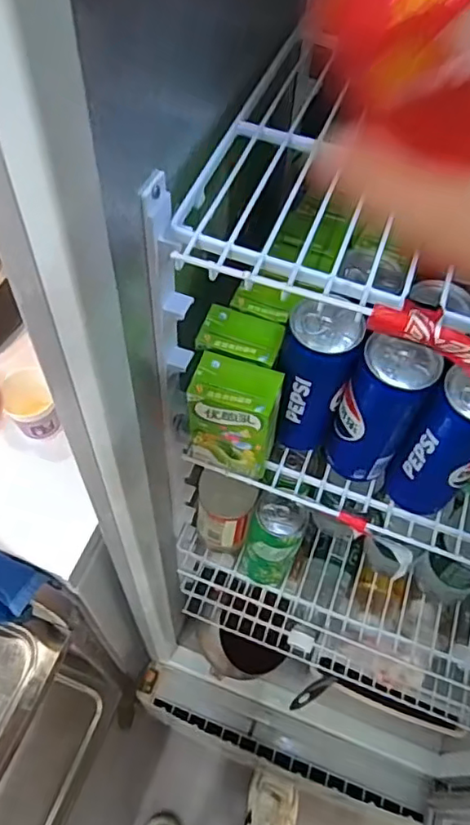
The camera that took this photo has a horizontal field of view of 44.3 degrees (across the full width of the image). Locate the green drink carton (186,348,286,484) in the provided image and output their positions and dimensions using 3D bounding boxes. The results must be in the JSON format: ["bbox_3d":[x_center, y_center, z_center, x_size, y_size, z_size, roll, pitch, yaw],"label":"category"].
[{"bbox_3d":[0.001,0.002,0.467,0.066,0.103,0.044,18,58,8],"label":"green drink carton"}]

